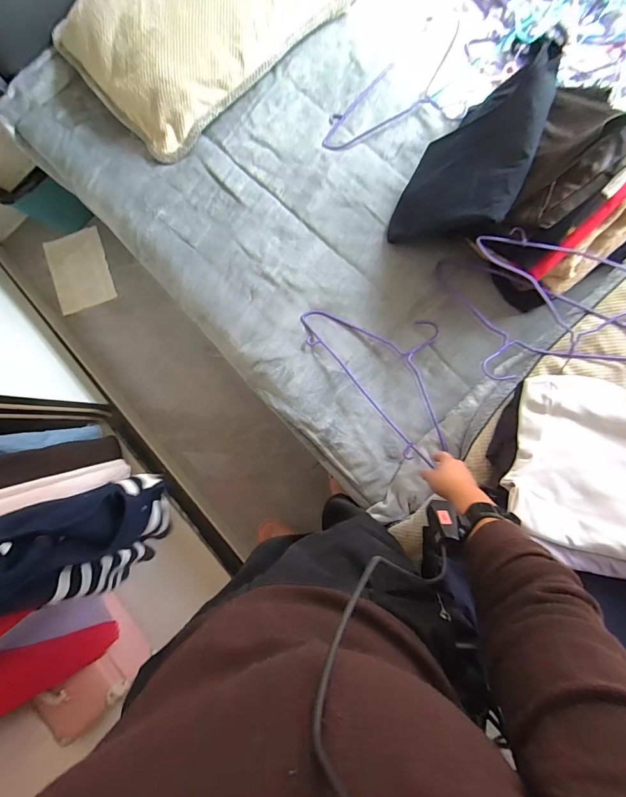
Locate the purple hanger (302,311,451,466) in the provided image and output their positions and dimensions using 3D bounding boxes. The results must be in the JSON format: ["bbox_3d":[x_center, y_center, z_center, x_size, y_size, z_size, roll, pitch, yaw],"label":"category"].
[{"bbox_3d":[0.183,-0.084,0.815,0.224,0.061,0.413,-36,83,3],"label":"purple hanger"}]

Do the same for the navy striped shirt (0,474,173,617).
[{"bbox_3d":[-0.321,0.210,0.588,0.100,0.498,0.155,44,76,8],"label":"navy striped shirt"}]

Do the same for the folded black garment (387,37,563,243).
[{"bbox_3d":[0.311,-0.482,0.760,0.267,0.092,0.342,24,97,52],"label":"folded black garment"}]

